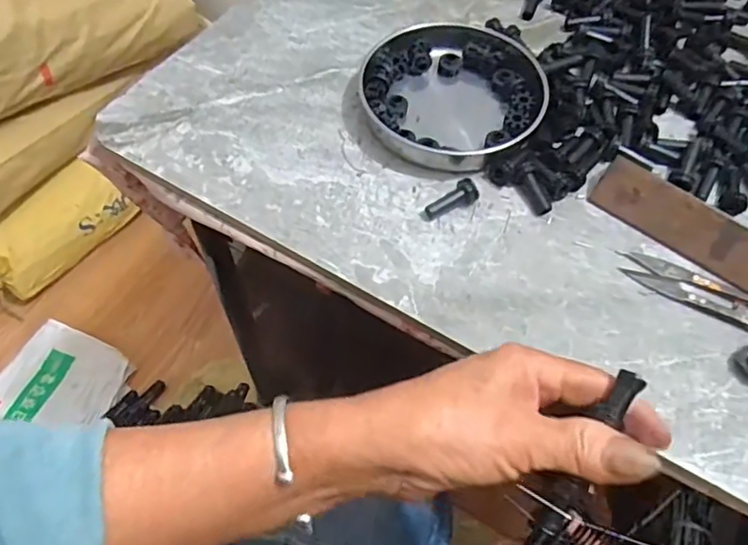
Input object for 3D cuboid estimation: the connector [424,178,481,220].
[{"bbox_3d":[0.053,-0.051,0.410,0.038,0.017,0.013,-21,61,-14],"label":"connector"}]

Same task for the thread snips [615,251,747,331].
[{"bbox_3d":[0.220,0.015,0.380,0.119,0.007,0.028,26,61,14],"label":"thread snips"}]

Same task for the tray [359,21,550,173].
[{"bbox_3d":[0.060,-0.139,0.454,0.134,0.030,0.134,1,58,-1],"label":"tray"}]

